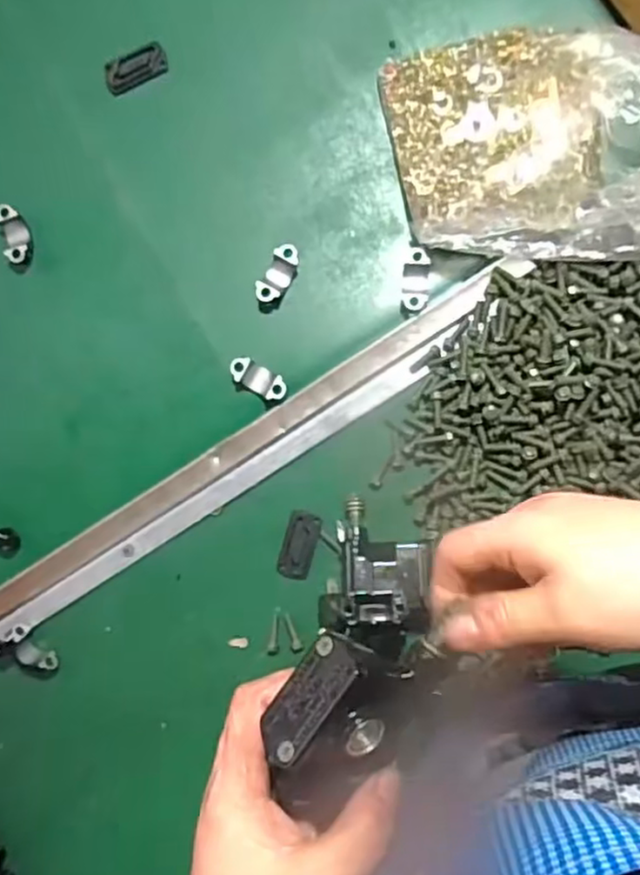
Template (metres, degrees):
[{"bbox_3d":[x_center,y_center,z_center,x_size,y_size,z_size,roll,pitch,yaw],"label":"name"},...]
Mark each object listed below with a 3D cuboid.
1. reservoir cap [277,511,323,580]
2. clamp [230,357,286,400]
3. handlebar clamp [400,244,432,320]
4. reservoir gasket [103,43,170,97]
[{"bbox_3d":[-0.015,0.079,0.500,0.025,0.004,0.048,16,92,7],"label":"reservoir cap"},{"bbox_3d":[-0.044,-0.042,0.494,0.042,0.014,0.018,29,93,6],"label":"clamp"},{"bbox_3d":[0.068,-0.110,0.483,0.019,0.013,0.048,4,91,7],"label":"handlebar clamp"},{"bbox_3d":[-0.138,-0.277,0.512,0.048,0.008,0.023,-27,87,6],"label":"reservoir gasket"}]

